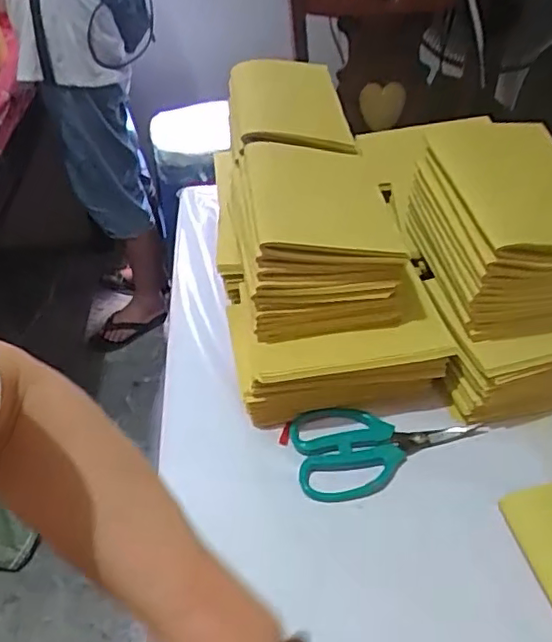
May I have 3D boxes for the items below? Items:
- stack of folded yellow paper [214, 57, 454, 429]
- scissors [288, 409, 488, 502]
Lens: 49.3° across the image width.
[{"bbox_3d":[0.042,-0.111,0.605,0.184,0.150,0.419,-3,42,2],"label":"stack of folded yellow paper"},{"bbox_3d":[0.089,0.099,0.483,0.149,0.011,0.080,-10,42,-6],"label":"scissors"}]

